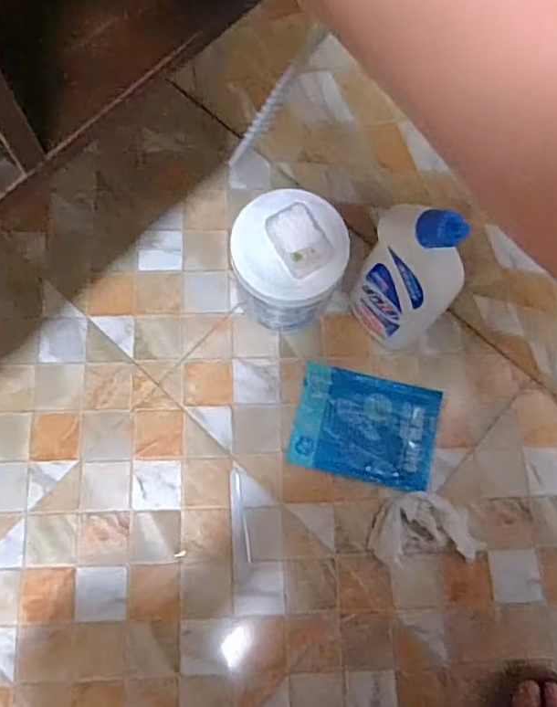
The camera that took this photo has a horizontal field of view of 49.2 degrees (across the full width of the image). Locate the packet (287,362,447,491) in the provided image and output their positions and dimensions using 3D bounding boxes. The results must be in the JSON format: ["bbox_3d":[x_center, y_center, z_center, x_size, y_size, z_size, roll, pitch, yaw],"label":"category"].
[{"bbox_3d":[0.095,0.078,0.654,0.149,0.010,0.112,14,75,2],"label":"packet"}]

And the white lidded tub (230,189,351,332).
[{"bbox_3d":[0.010,-0.085,0.630,0.108,0.139,0.111,1,76,-3],"label":"white lidded tub"}]

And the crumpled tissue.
[{"bbox_3d":[0.150,0.177,0.621,0.111,0.023,0.066,-4,75,-3],"label":"crumpled tissue"}]

